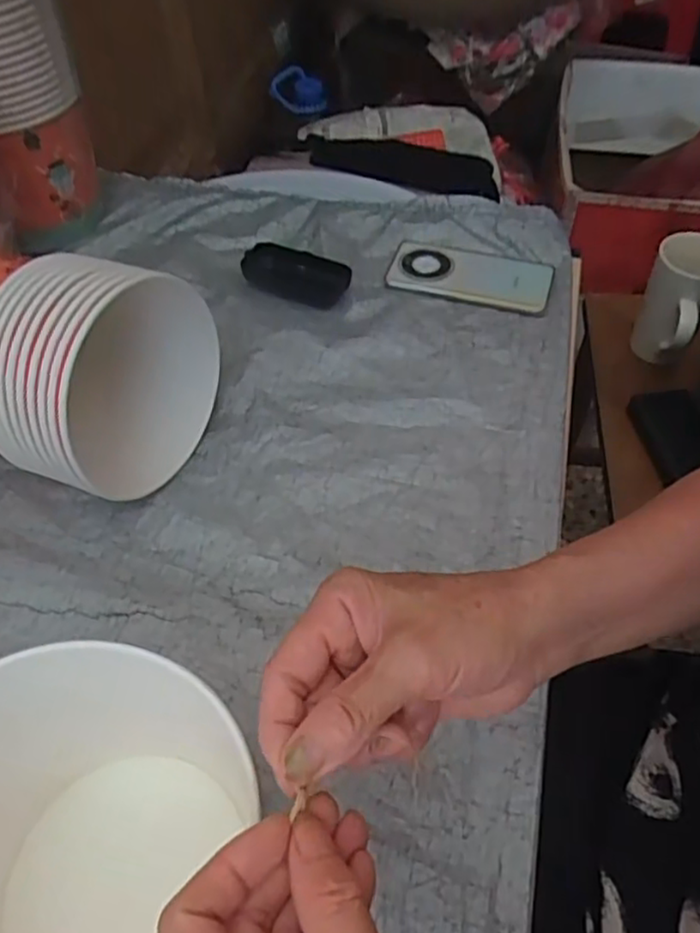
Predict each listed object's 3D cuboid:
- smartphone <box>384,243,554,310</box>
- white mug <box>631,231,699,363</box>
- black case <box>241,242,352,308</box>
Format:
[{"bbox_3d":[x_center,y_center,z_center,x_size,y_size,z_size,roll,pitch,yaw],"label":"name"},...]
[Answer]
[{"bbox_3d":[0.124,-0.199,0.685,0.162,0.013,0.077,9,53,8],"label":"smartphone"},{"bbox_3d":[0.390,-0.197,0.798,0.075,0.137,0.081,28,58,20],"label":"white mug"},{"bbox_3d":[-0.055,-0.195,0.673,0.102,0.022,0.052,20,56,15],"label":"black case"}]

